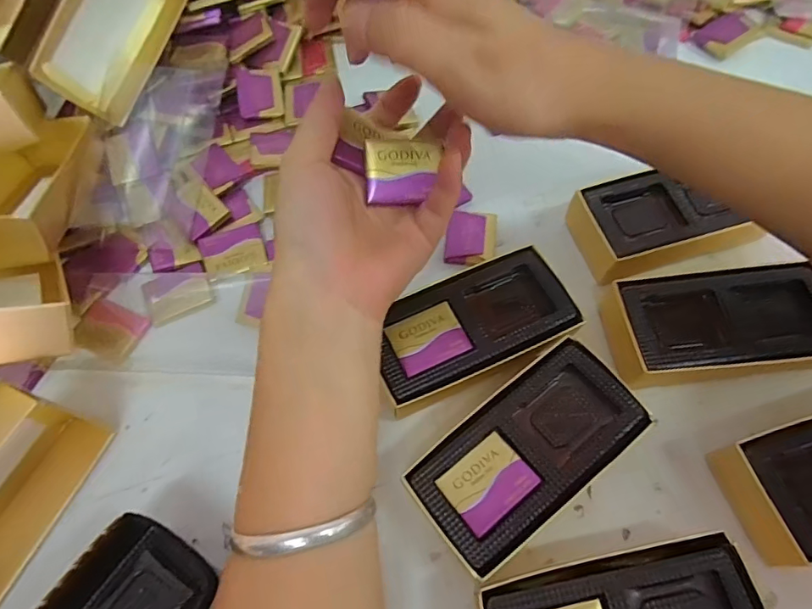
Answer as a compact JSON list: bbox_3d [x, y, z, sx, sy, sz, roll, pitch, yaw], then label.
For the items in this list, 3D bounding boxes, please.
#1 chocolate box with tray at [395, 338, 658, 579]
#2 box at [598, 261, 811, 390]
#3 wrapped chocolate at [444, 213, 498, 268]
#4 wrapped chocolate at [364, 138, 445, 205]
[{"bbox_3d":[0.060,0.073,0.250,0.114,0.034,0.058,-36,67,-15],"label":"chocolate box with tray"},{"bbox_3d":[0.169,0.012,0.277,0.120,0.032,0.055,-4,63,0],"label":"box"},{"bbox_3d":[0.042,-0.043,0.323,0.032,0.006,0.040,7,64,6],"label":"wrapped chocolate"},{"bbox_3d":[-0.002,-0.067,0.248,0.034,0.008,0.029,-1,97,2],"label":"wrapped chocolate"}]

